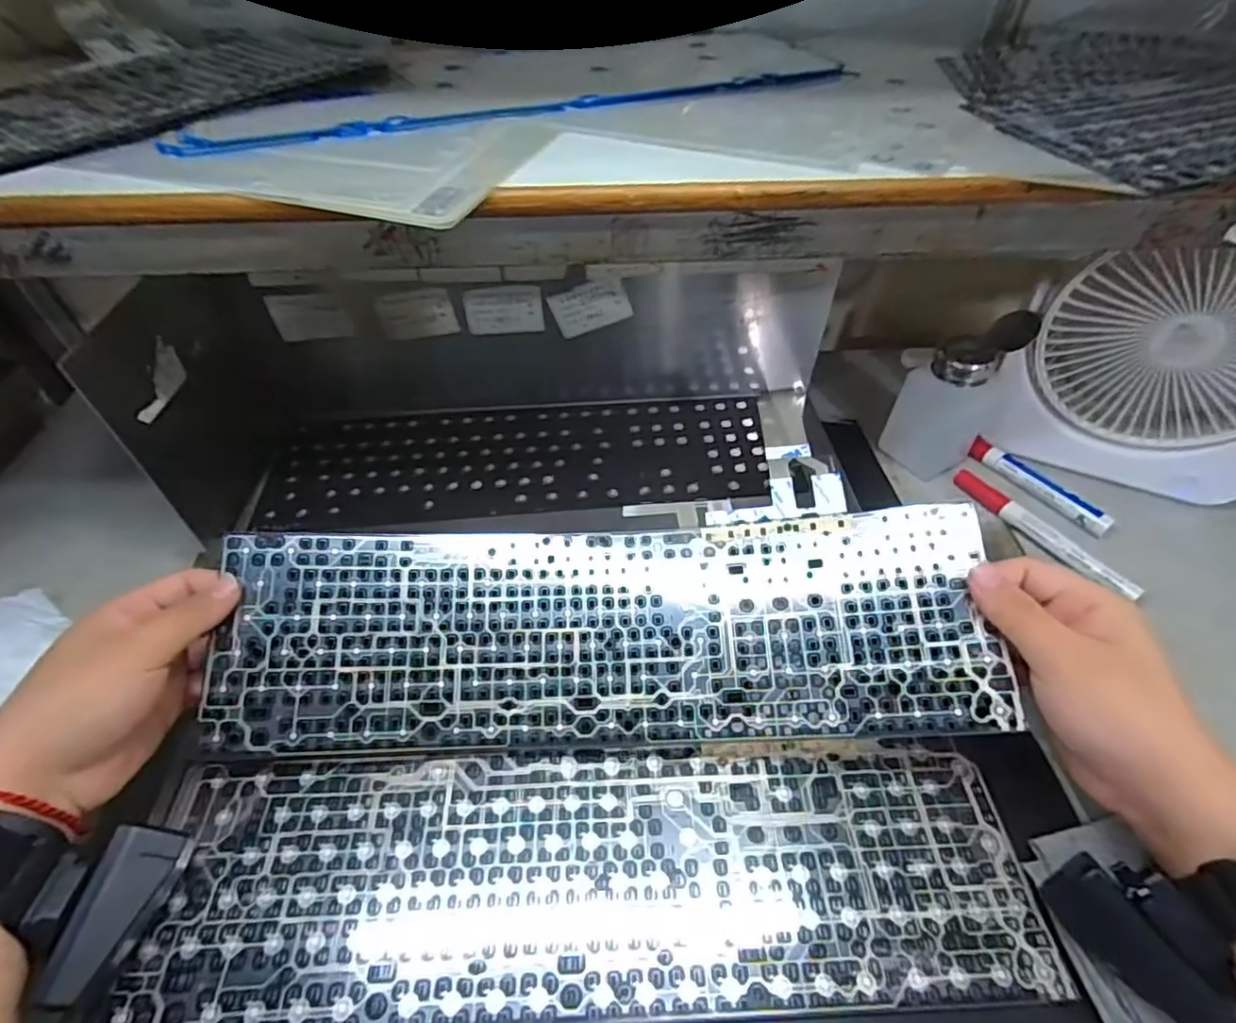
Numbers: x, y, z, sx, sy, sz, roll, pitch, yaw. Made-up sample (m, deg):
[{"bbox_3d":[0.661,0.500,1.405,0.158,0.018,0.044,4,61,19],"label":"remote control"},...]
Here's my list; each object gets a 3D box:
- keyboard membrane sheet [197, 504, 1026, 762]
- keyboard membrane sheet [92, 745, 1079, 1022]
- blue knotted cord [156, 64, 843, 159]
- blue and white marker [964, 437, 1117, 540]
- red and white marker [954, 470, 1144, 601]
[{"bbox_3d":[-0.012,0.067,0.350,0.409,0.027,0.121,-3,71,3],"label":"keyboard membrane sheet"},{"bbox_3d":[-0.013,0.177,0.309,0.415,0.004,0.115,-2,46,-1],"label":"keyboard membrane sheet"},{"bbox_3d":[-0.038,-0.220,0.339,0.369,0.006,0.029,-15,48,-14],"label":"blue knotted cord"},{"bbox_3d":[0.321,-0.020,0.478,0.015,0.013,0.108,-23,50,-20],"label":"blue and white marker"},{"bbox_3d":[0.302,0.014,0.449,0.012,0.014,0.138,-23,50,-20],"label":"red and white marker"}]

